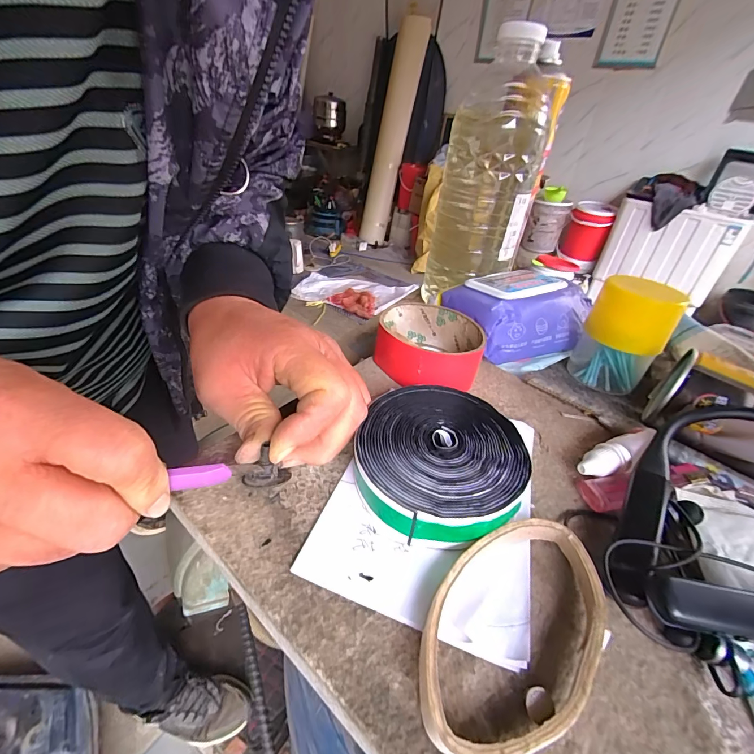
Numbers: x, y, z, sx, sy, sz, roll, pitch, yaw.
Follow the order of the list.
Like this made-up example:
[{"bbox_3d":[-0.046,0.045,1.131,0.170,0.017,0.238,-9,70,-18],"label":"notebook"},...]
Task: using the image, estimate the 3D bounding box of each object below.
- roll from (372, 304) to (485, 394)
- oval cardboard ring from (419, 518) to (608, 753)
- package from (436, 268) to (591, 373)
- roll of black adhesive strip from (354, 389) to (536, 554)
[{"bbox_3d":[0.040,-0.022,0.302,0.081,0.042,0.085,1,32,-1],"label":"roll"},{"bbox_3d":[0.057,0.102,0.160,0.061,0.014,0.106,30,40,28],"label":"oval cardboard ring"},{"bbox_3d":[0.136,-0.062,0.372,0.142,0.058,0.106,-10,38,-24],"label":"package"},{"bbox_3d":[0.036,0.045,0.216,0.089,0.026,0.096,5,35,-4],"label":"roll of black adhesive strip"}]

